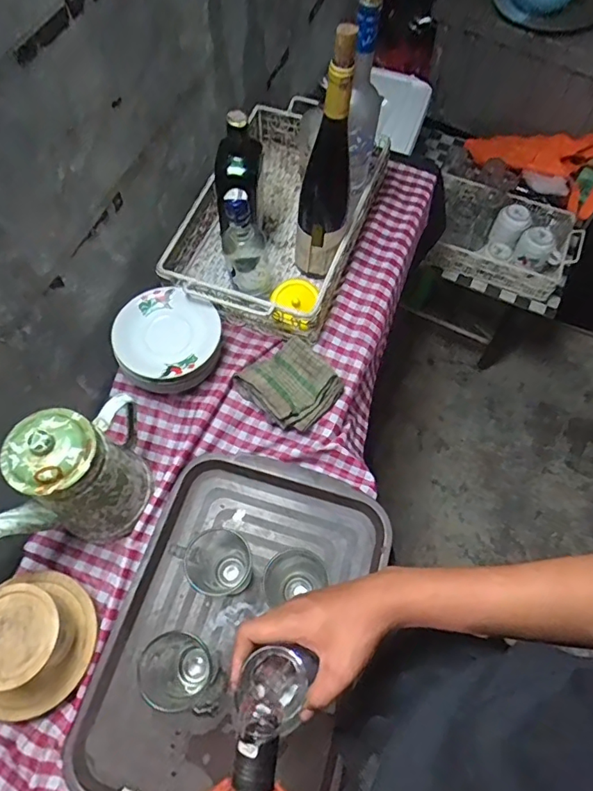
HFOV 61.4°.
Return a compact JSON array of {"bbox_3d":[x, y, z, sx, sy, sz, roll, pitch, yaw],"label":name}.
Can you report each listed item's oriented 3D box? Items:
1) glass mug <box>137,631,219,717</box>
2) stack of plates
[{"bbox_3d":[-0.127,0.318,0.569,0.087,0.102,0.078,16,65,6],"label":"glass mug"},{"bbox_3d":[-0.183,-0.073,0.725,0.148,0.072,0.150,27,66,13],"label":"stack of plates"}]

